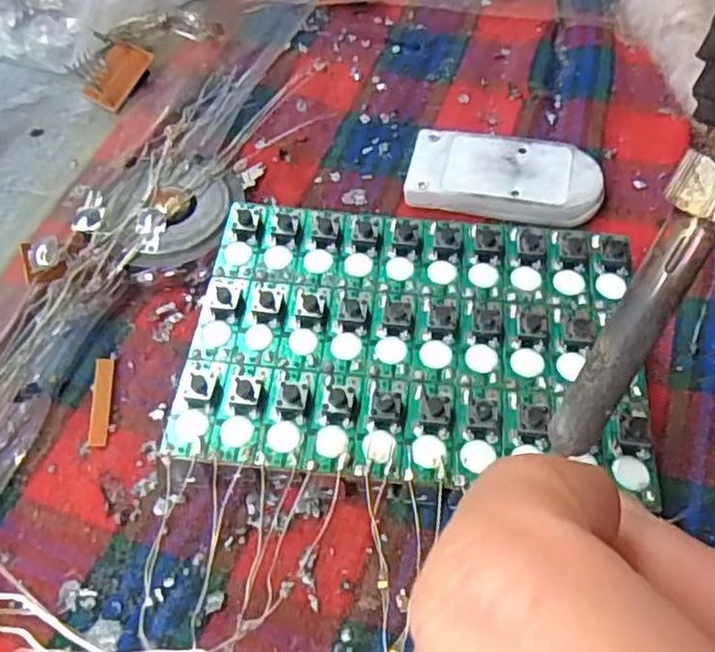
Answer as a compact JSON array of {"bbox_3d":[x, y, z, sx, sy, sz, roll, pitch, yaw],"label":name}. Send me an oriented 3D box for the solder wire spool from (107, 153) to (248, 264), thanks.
[{"bbox_3d":[-0.046,-0.029,0.179,0.033,0.011,0.036,-1,57,2],"label":"solder wire spool"}]

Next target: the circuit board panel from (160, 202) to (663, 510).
[{"bbox_3d":[0.012,0.001,0.145,0.093,0.006,0.064,4,57,6],"label":"circuit board panel"}]

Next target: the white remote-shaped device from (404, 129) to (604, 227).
[{"bbox_3d":[0.039,-0.040,0.185,0.050,0.009,0.025,10,58,9],"label":"white remote-shaped device"}]

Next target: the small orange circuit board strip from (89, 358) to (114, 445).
[{"bbox_3d":[-0.058,0.017,0.155,0.004,0.004,0.021,1,59,-12],"label":"small orange circuit board strip"}]

